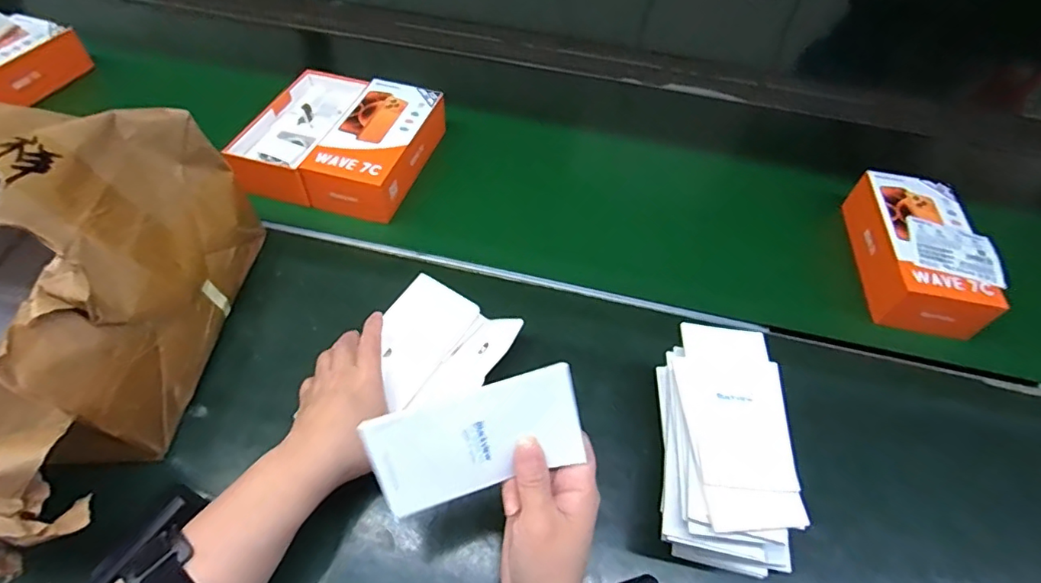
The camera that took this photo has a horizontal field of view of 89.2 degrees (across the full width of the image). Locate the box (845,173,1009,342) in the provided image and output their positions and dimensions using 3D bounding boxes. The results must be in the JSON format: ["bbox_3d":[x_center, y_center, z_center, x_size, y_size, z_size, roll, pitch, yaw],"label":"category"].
[{"bbox_3d":[0.416,-0.045,0.561,0.107,0.062,0.190,8,49,4],"label":"box"}]

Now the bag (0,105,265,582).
[{"bbox_3d":[-0.431,-0.002,0.394,0.354,0.207,0.322,8,48,4],"label":"bag"}]

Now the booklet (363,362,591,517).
[{"bbox_3d":[-0.024,0.086,0.309,0.120,0.064,0.006,-16,17,-9],"label":"booklet"}]

